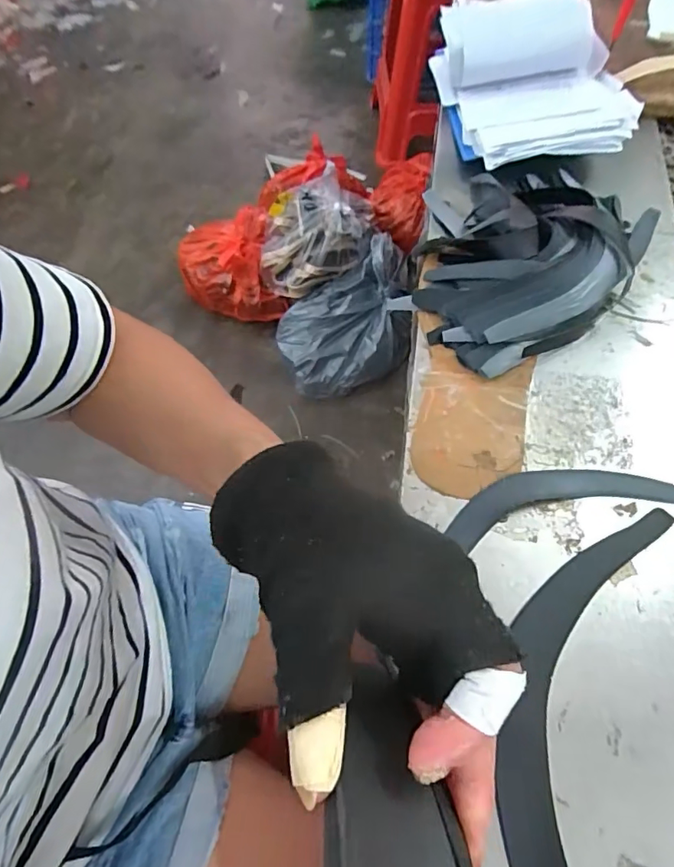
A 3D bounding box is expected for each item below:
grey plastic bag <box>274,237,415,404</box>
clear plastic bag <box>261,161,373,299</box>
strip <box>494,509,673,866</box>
[{"bbox_3d":[0.040,-0.264,1.190,0.356,0.179,0.243,-31,67,-14],"label":"grey plastic bag"},{"bbox_3d":[-0.050,-0.475,1.177,0.268,0.172,0.226,-4,63,-2],"label":"clear plastic bag"},{"bbox_3d":[0.138,0.151,0.293,0.072,0.006,0.252,20,65,10],"label":"strip"}]

